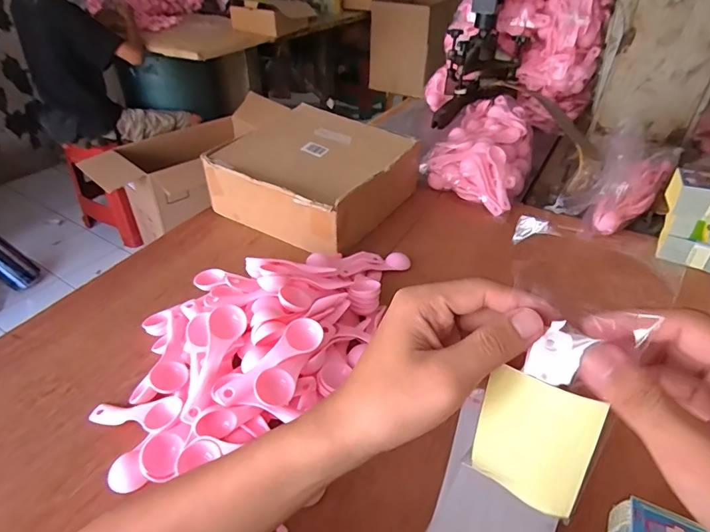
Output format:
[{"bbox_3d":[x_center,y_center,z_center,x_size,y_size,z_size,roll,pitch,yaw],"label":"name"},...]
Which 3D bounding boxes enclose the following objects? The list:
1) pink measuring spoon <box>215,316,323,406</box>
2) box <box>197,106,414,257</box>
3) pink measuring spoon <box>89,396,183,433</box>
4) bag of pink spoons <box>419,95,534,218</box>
[{"bbox_3d":[-0.075,0.087,0.404,0.032,0.024,0.107,28,45,31],"label":"pink measuring spoon"},{"bbox_3d":[-0.064,-0.144,0.730,0.260,0.107,0.267,22,42,25],"label":"box"},{"bbox_3d":[-0.207,0.138,0.413,0.105,0.009,0.032,-8,33,24],"label":"pink measuring spoon"},{"bbox_3d":[0.248,-0.218,0.827,0.161,0.075,0.305,18,41,22],"label":"bag of pink spoons"}]

